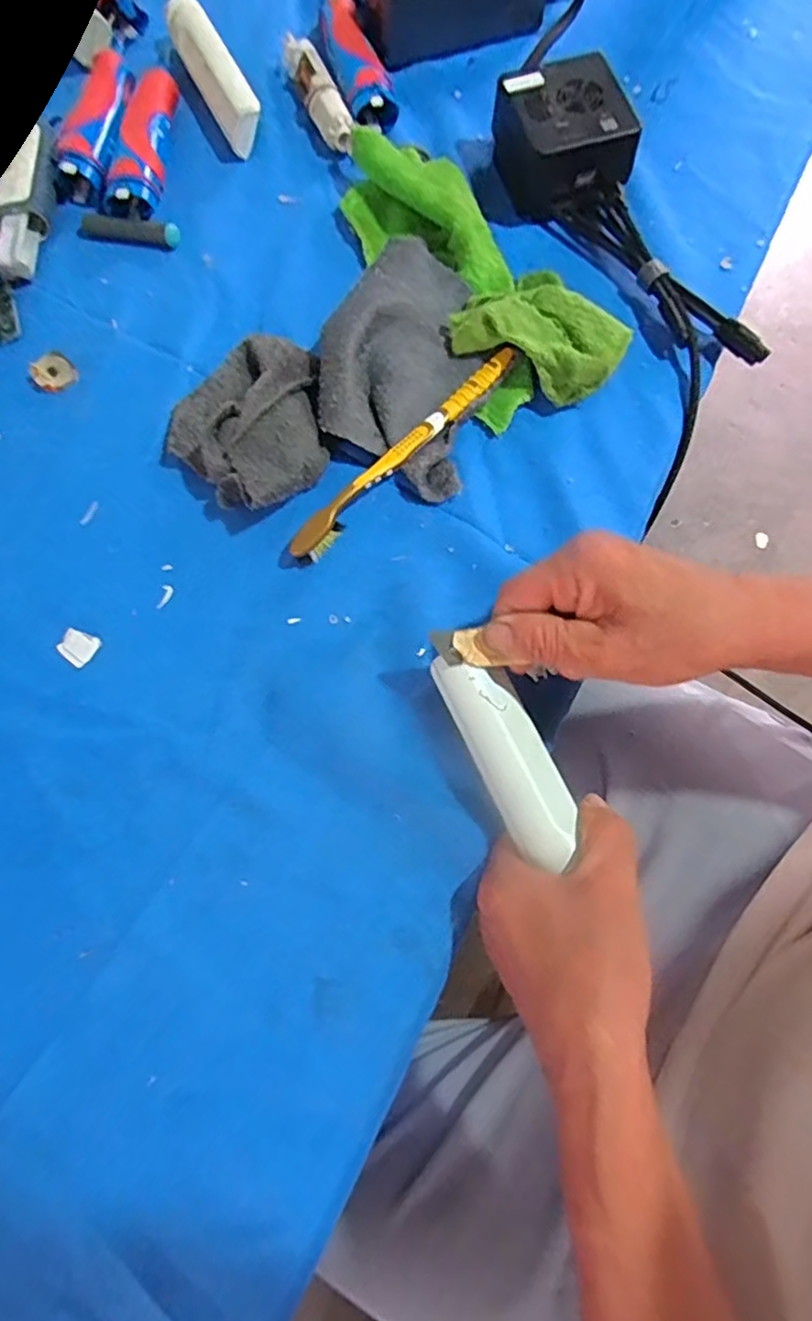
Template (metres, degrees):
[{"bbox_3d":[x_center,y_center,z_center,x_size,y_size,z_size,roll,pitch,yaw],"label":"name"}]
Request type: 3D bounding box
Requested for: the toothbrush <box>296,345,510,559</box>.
[{"bbox_3d":[0.000,-0.125,0.393,0.014,0.018,0.180,42,79,12],"label":"toothbrush"}]

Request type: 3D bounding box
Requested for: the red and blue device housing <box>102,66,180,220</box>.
[{"bbox_3d":[-0.185,-0.369,0.462,0.036,0.024,0.128,3,74,2],"label":"red and blue device housing"}]

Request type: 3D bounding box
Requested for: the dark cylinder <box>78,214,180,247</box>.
[{"bbox_3d":[-0.189,-0.296,0.449,0.066,0.009,0.014,8,74,4],"label":"dark cylinder"}]

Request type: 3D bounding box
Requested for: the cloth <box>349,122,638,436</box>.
[{"bbox_3d":[0.032,-0.248,0.417,0.096,0.033,0.232,-39,77,-9],"label":"cloth"}]

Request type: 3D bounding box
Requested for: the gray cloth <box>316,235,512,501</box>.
[{"bbox_3d":[0.008,-0.183,0.400,0.118,0.032,0.137,32,77,10],"label":"gray cloth"}]

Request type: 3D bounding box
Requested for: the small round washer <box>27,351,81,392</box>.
[{"bbox_3d":[-0.229,-0.186,0.422,0.030,0.007,0.022,-28,75,-6],"label":"small round washer"}]

